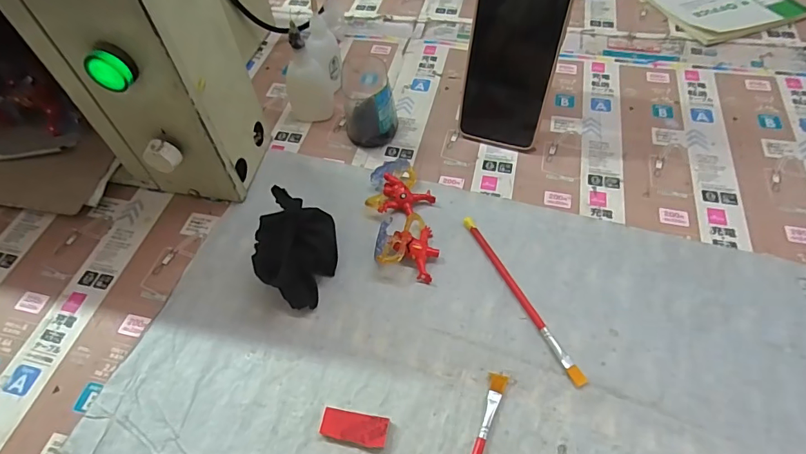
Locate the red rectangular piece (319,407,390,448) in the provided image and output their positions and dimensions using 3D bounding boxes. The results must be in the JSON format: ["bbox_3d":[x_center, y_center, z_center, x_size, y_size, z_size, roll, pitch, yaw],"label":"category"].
[{"bbox_3d":[-0.032,0.132,0.294,0.043,0.007,0.017,8,57,9],"label":"red rectangular piece"}]

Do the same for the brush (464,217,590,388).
[{"bbox_3d":[0.088,0.051,0.344,0.010,0.004,0.153,-24,57,-12],"label":"brush"}]

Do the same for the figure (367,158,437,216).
[{"bbox_3d":[-0.006,-0.034,0.397,0.055,0.026,0.043,-16,56,-7],"label":"figure"}]

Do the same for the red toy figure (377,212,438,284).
[{"bbox_3d":[0.007,0.011,0.365,0.046,0.026,0.058,13,57,12],"label":"red toy figure"}]

